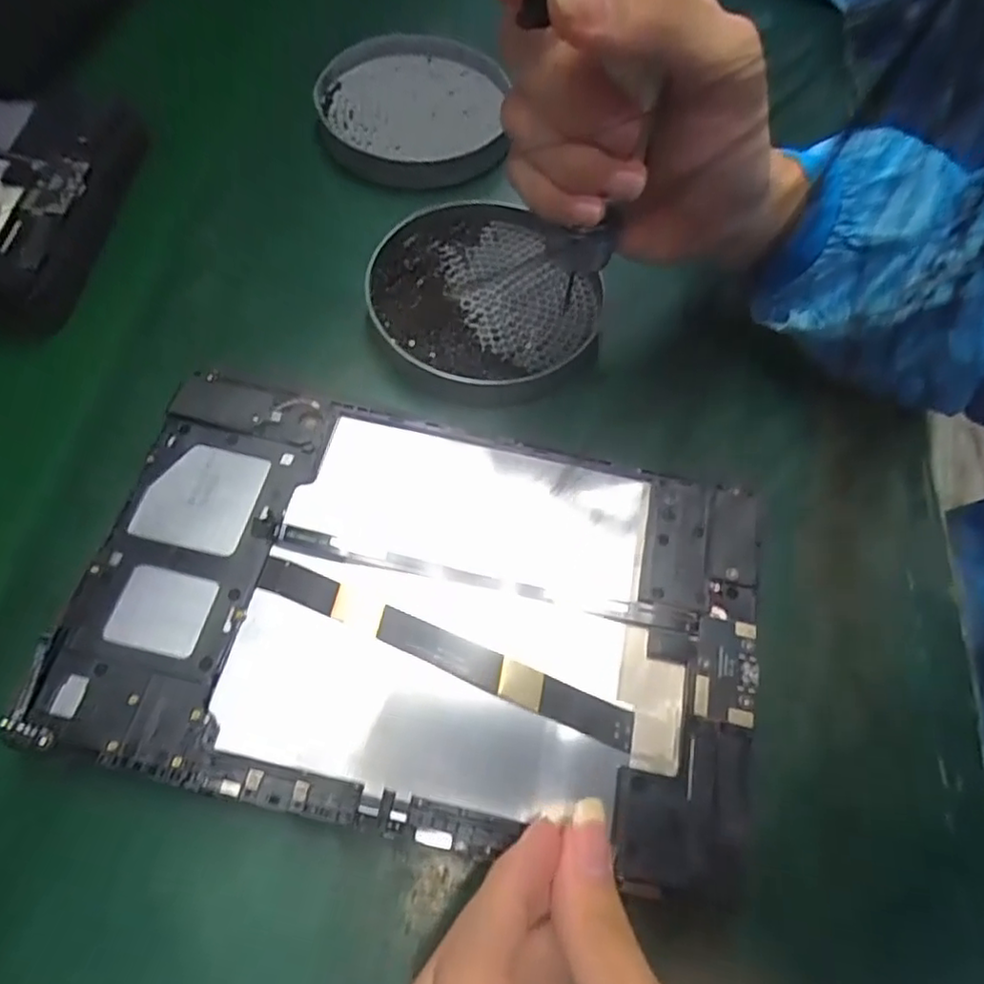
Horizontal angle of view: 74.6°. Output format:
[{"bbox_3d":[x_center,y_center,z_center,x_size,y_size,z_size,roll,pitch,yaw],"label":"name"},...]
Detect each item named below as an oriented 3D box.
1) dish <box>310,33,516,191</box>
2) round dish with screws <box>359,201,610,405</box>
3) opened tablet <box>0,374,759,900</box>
[{"bbox_3d":[-0.050,-0.232,0.388,0.108,0.016,0.125,2,61,-3],"label":"dish"},{"bbox_3d":[-0.003,-0.099,0.317,0.110,0.014,0.121,2,61,-3],"label":"round dish with screws"},{"bbox_3d":[-0.025,0.041,0.237,0.238,0.008,0.148,13,64,2],"label":"opened tablet"}]

